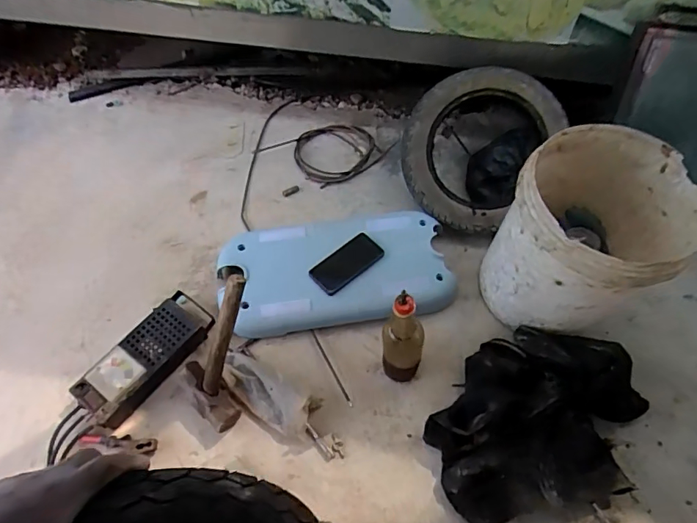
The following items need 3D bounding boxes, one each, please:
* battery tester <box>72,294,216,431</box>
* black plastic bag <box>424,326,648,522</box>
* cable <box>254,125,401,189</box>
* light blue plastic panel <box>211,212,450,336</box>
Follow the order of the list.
[{"bbox_3d":[-0.393,0.190,0.982,0.117,0.064,0.275,32,62,19],"label":"battery tester"},{"bbox_3d":[0.349,0.284,0.913,0.405,0.107,0.324,-16,58,-10],"label":"black plastic bag"},{"bbox_3d":[-0.057,-0.284,1.310,0.300,0.021,0.200,-29,61,-18],"label":"cable"},{"bbox_3d":[-0.036,0.022,1.092,0.502,0.066,0.259,-10,57,-7],"label":"light blue plastic panel"}]

